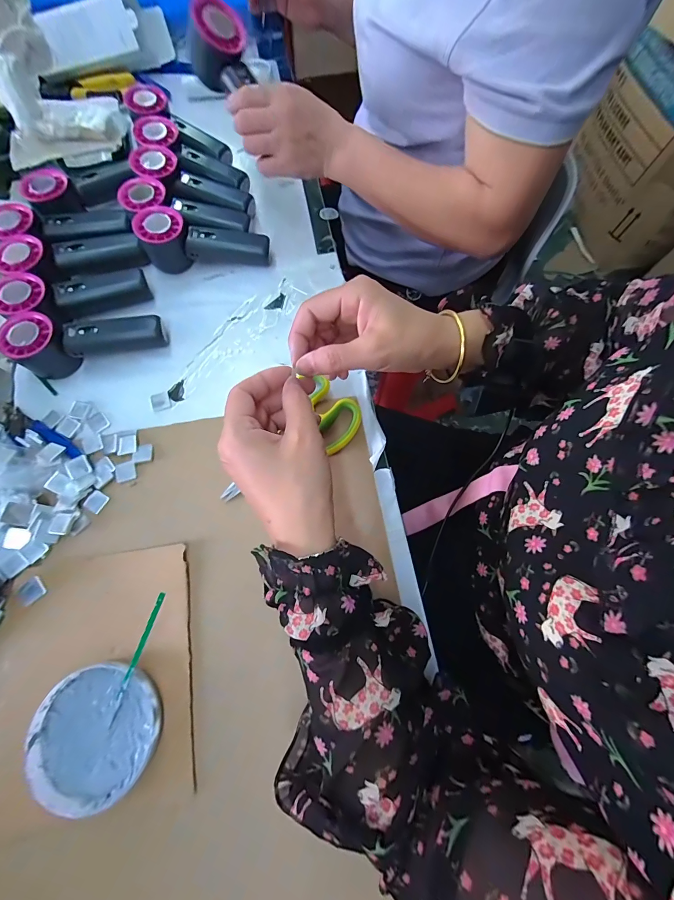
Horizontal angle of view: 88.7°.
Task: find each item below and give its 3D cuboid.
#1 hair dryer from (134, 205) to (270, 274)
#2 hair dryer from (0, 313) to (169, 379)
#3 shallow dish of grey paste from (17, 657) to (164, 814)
[{"bbox_3d":[-0.167,-0.270,0.441,0.150,0.058,0.051,-7,72,-2],"label":"hair dryer"},{"bbox_3d":[-0.285,-0.132,0.396,0.155,0.055,0.053,-22,73,-7],"label":"hair dryer"},{"bbox_3d":[-0.201,0.237,0.291,0.102,0.019,0.098,0,72,0],"label":"shallow dish of grey paste"}]

